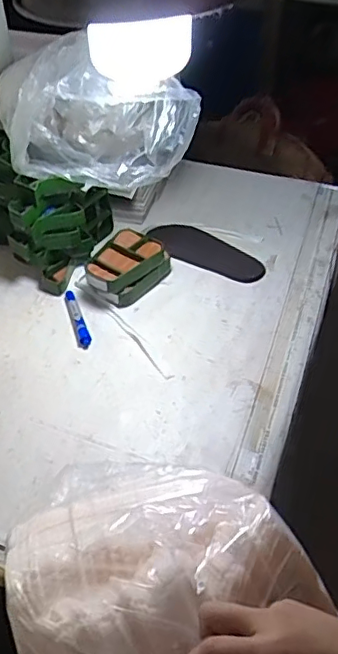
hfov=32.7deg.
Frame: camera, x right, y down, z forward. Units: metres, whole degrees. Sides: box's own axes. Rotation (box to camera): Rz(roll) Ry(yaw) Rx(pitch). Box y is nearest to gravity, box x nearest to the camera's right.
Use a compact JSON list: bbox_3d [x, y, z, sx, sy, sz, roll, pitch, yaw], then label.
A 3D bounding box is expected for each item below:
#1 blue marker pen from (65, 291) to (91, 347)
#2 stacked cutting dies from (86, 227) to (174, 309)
[{"bbox_3d":[-0.160,-0.018,1.004,0.020,0.015,0.132,-15,45,-14],"label":"blue marker pen"},{"bbox_3d":[-0.074,-0.108,1.046,0.105,0.070,0.153,23,49,24],"label":"stacked cutting dies"}]

